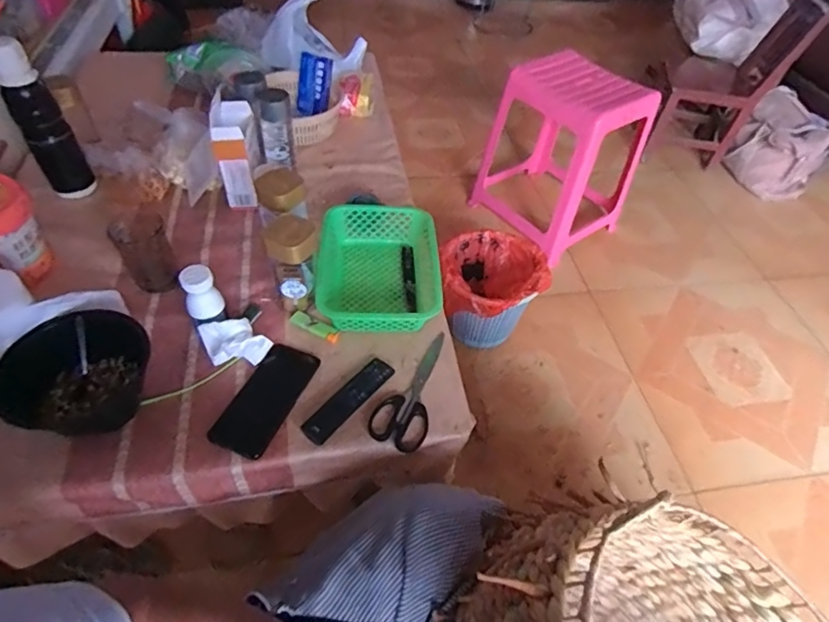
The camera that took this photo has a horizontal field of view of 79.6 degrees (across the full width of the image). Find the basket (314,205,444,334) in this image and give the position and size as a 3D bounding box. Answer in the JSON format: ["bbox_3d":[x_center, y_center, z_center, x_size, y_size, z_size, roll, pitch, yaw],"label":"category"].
[{"bbox_3d":[-0.059,-0.068,0.806,0.188,0.063,0.239,1,50,-5],"label":"basket"}]

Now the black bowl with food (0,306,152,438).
[{"bbox_3d":[-0.423,0.077,0.638,0.138,0.075,0.169,14,50,7],"label":"black bowl with food"}]

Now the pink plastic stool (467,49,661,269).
[{"bbox_3d":[0.443,-0.482,1.491,0.372,0.447,0.374,-30,59,-27],"label":"pink plastic stool"}]

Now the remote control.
[{"bbox_3d":[-0.085,0.117,0.669,0.036,0.021,0.151,33,55,21],"label":"remote control"}]

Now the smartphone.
[{"bbox_3d":[-0.198,0.115,0.673,0.078,0.004,0.168,19,51,11],"label":"smartphone"}]

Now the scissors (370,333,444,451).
[{"bbox_3d":[0.009,0.106,0.698,0.073,0.008,0.195,23,51,14],"label":"scissors"}]

